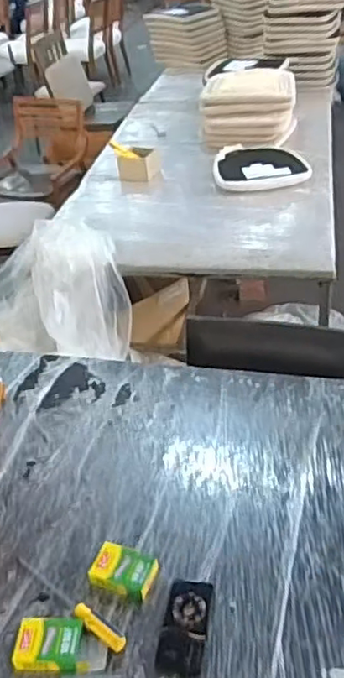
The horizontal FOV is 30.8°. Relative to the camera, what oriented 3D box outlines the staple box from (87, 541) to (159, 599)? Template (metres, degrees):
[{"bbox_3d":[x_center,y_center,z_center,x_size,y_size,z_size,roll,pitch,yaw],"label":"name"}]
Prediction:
[{"bbox_3d":[-0.092,0.445,1.208,0.121,0.032,0.088,9,39,17],"label":"staple box"}]

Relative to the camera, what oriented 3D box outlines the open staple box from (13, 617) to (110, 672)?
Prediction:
[{"bbox_3d":[-0.196,0.540,1.103,0.163,0.032,0.092,-1,37,5],"label":"open staple box"}]

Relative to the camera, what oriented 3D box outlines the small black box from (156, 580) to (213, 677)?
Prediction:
[{"bbox_3d":[0.023,0.508,1.113,0.080,0.014,0.170,5,38,12],"label":"small black box"}]

